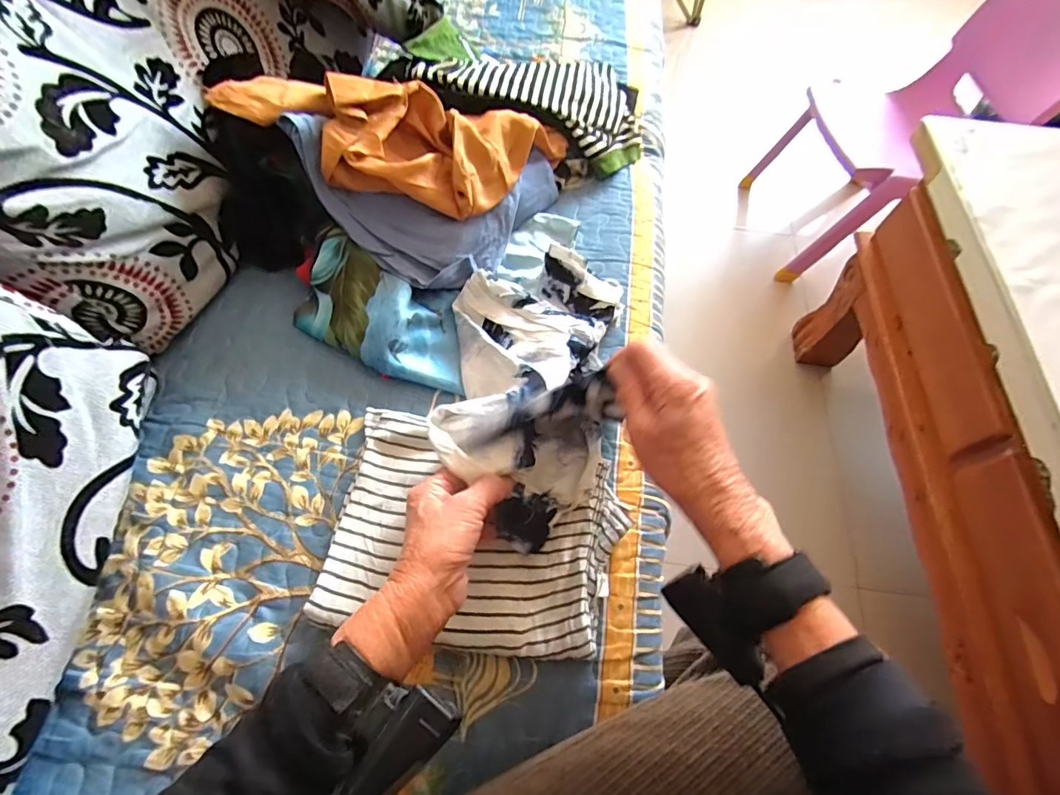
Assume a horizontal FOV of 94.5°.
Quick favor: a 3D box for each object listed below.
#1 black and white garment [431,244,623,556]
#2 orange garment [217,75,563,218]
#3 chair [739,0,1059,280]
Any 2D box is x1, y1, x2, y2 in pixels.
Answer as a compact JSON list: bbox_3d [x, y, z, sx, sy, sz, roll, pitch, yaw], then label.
[{"bbox_3d":[0.002,-0.044,0.470,0.163,0.120,0.324,5,54,0],"label":"black and white garment"},{"bbox_3d":[-0.126,-0.279,0.535,0.380,0.055,0.152,1,62,-19],"label":"orange garment"},{"bbox_3d":[0.705,-0.511,0.947,0.325,0.425,0.343,-4,63,-4],"label":"chair"}]

